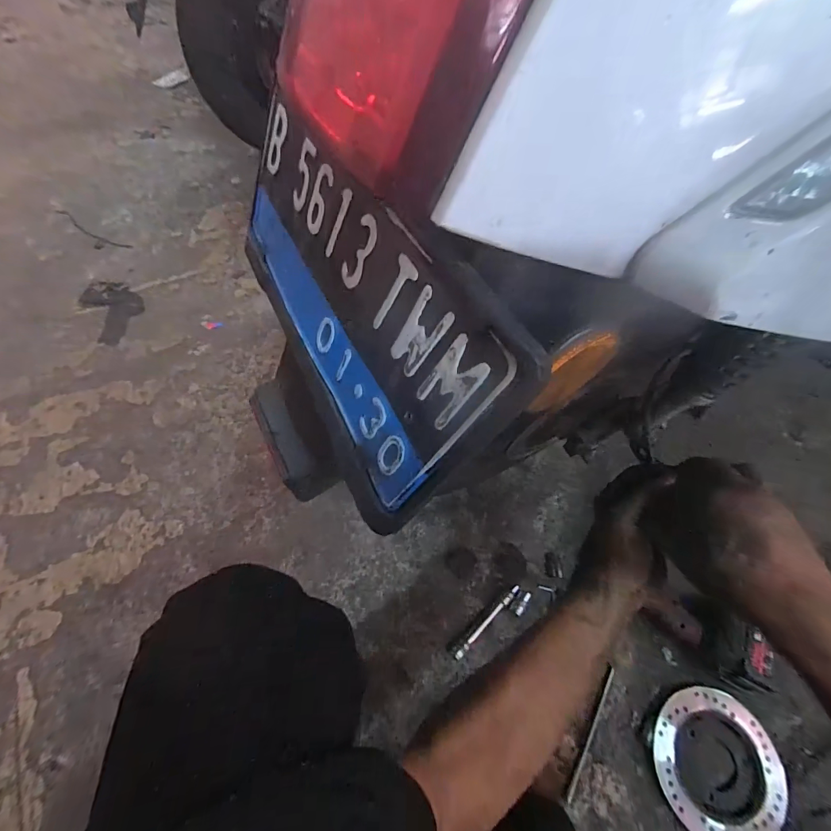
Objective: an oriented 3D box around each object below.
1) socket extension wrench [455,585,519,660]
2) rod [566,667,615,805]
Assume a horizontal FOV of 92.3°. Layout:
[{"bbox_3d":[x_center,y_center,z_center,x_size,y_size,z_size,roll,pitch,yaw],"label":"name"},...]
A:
[{"bbox_3d":[0.112,0.316,0.613,0.142,0.011,0.010,-37,69,-22],"label":"socket extension wrench"},{"bbox_3d":[0.243,0.433,0.546,0.009,0.010,0.170,31,63,13],"label":"rod"}]

